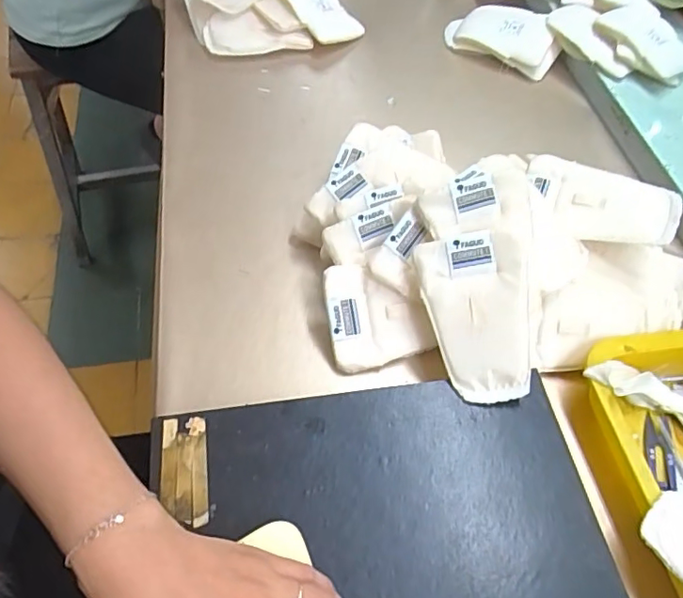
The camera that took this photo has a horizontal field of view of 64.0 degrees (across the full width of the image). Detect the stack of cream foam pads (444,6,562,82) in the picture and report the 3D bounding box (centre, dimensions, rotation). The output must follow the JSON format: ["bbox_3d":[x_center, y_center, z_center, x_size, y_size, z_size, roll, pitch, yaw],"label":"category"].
[{"bbox_3d":[0.213,-0.351,0.731,0.152,0.042,0.063,26,58,13],"label":"stack of cream foam pads"}]

